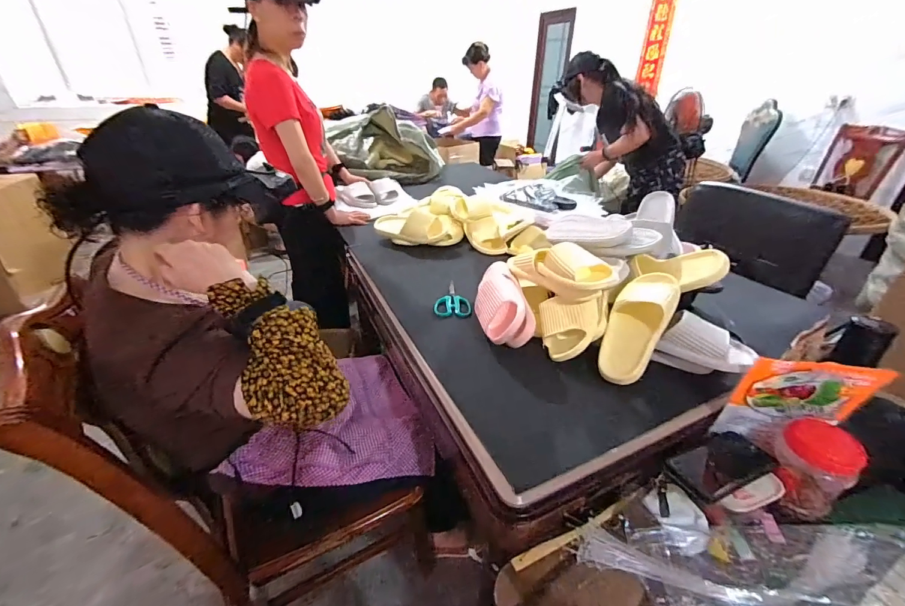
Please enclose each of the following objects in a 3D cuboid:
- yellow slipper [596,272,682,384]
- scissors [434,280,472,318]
[{"bbox_3d":[0.343,0.031,0.705,0.099,0.059,0.249,21,70,30],"label":"yellow slipper"},{"bbox_3d":[-0.003,-0.008,0.933,0.086,0.016,0.148,-3,32,-6],"label":"scissors"}]

